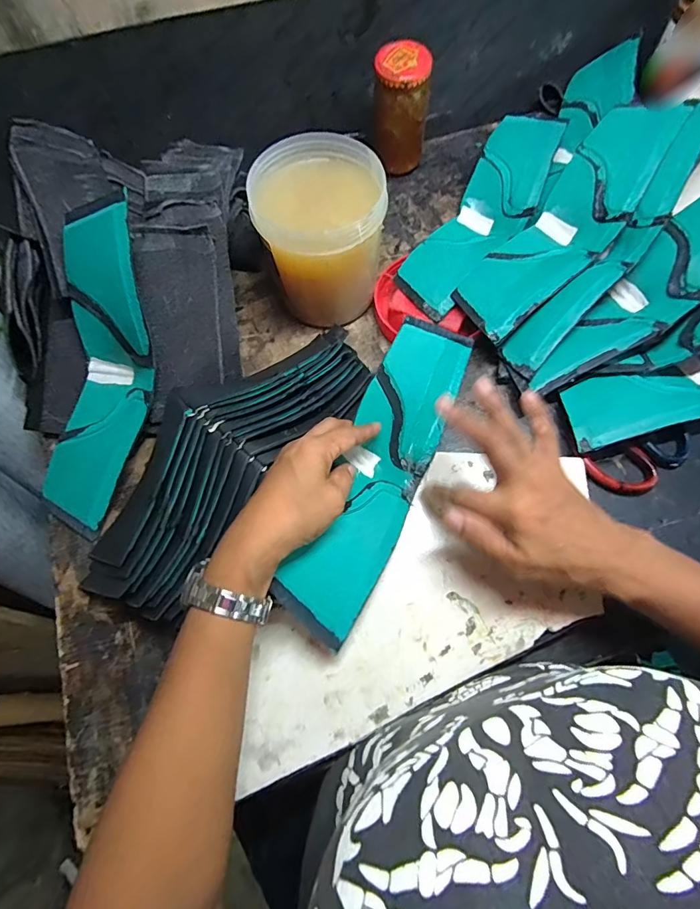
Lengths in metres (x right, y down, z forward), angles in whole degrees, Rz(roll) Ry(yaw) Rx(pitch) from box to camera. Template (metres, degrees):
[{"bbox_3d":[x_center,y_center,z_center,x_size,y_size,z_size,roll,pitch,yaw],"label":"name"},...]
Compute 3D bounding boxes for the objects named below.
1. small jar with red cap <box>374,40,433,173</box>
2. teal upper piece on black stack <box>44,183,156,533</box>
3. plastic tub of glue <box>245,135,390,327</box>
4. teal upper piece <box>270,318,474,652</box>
[{"bbox_3d":[0.058,-0.391,0.500,0.058,0.105,0.051,2,69,3],"label":"small jar with red cap"},{"bbox_3d":[-0.227,-0.076,0.408,0.082,0.057,0.280,11,99,6],"label":"teal upper piece on black stack"},{"bbox_3d":[-0.027,-0.209,0.432,0.110,0.124,0.119,-1,69,2],"label":"plastic tub of glue"},{"bbox_3d":[0.027,0.008,0.366,0.073,0.048,0.280,22,69,10],"label":"teal upper piece"}]

